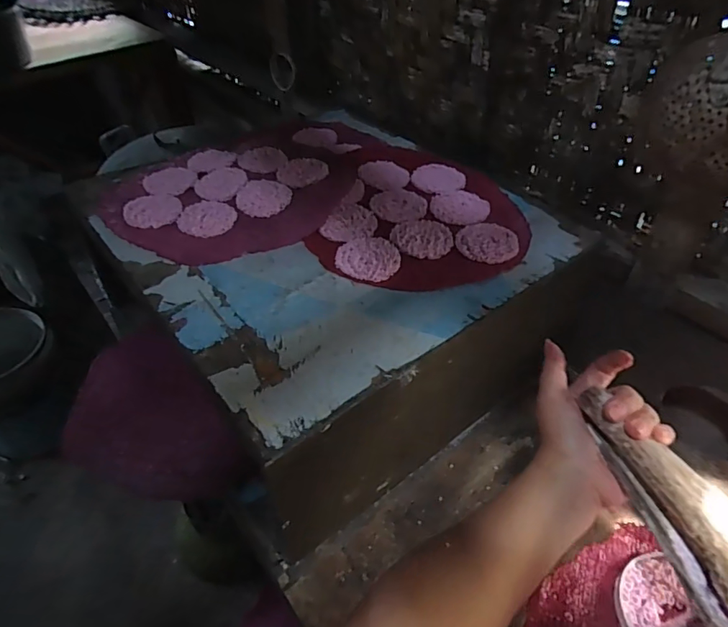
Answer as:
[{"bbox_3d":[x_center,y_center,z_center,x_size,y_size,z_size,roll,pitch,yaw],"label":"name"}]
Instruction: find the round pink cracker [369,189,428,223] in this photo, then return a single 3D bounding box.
[{"bbox_3d":[0.050,-0.157,0.715,0.080,0.004,0.080,0,44,0],"label":"round pink cracker"}]

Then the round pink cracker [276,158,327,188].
[{"bbox_3d":[-0.095,-0.220,0.766,0.077,0.011,0.066,-30,52,-27],"label":"round pink cracker"}]

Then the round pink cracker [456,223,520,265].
[{"bbox_3d":[0.163,-0.095,0.652,0.078,0.005,0.080,9,45,9],"label":"round pink cracker"}]

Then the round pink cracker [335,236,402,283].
[{"bbox_3d":[0.005,-0.071,0.630,0.079,0.009,0.083,5,44,5],"label":"round pink cracker"}]

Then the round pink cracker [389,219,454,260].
[{"bbox_3d":[0.078,-0.103,0.658,0.081,0.004,0.080,0,44,0],"label":"round pink cracker"}]

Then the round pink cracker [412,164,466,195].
[{"bbox_3d":[0.114,-0.213,0.774,0.081,0.006,0.089,0,44,0],"label":"round pink cracker"}]

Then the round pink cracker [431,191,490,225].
[{"bbox_3d":[0.139,-0.154,0.716,0.083,0.005,0.082,0,44,0],"label":"round pink cracker"}]

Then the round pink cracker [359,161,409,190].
[{"bbox_3d":[0.032,-0.218,0.778,0.076,0.007,0.086,-10,45,-10],"label":"round pink cracker"}]

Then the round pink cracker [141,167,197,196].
[{"bbox_3d":[-0.305,-0.207,0.768,0.097,0.008,0.073,32,52,29],"label":"round pink cracker"}]

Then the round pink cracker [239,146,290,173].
[{"bbox_3d":[-0.164,-0.251,0.801,0.077,0.004,0.093,-6,44,-6],"label":"round pink cracker"}]

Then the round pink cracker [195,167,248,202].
[{"bbox_3d":[-0.218,-0.198,0.751,0.075,0.006,0.088,5,44,5],"label":"round pink cracker"}]

